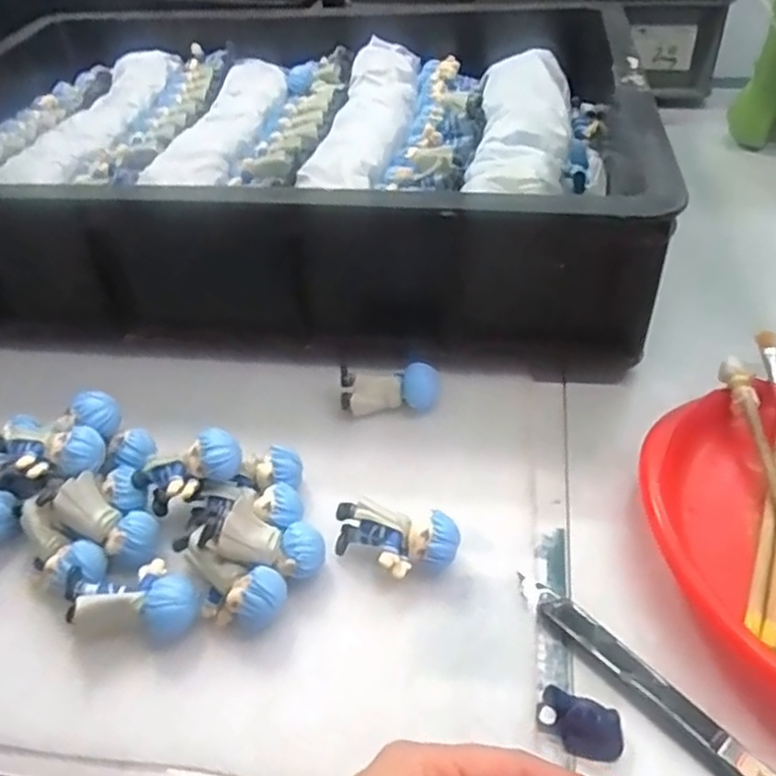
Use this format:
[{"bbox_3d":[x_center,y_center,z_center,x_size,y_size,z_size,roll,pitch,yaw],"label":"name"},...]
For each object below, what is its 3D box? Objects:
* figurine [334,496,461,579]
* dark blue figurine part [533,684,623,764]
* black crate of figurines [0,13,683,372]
[{"bbox_3d":[0.003,0.080,0.356,0.063,0.028,0.031,7,44,8],"label":"figurine"},{"bbox_3d":[0.082,0.142,0.295,0.036,0.018,0.020,18,47,18],"label":"dark blue figurine part"},{"bbox_3d":[-0.093,-0.208,0.593,0.578,0.115,0.400,2,46,9],"label":"black crate of figurines"}]

